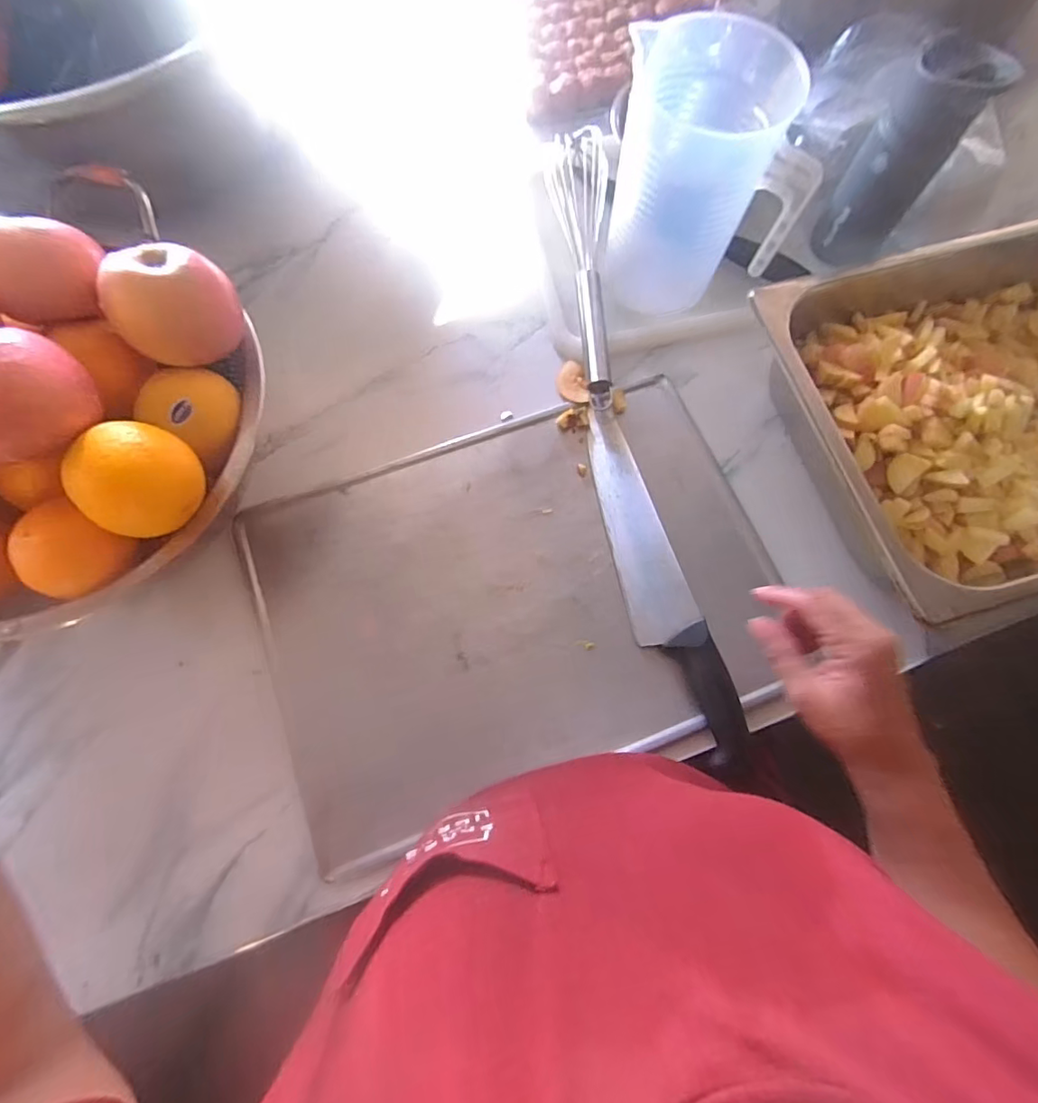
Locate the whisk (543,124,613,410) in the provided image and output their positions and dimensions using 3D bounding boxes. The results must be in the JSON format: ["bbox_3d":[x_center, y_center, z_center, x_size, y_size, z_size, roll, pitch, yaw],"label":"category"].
[{"bbox_3d":[0.065,-0.297,0.560,0.058,0.048,0.312,-3,74,-3],"label":"whisk"}]

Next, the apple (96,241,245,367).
[{"bbox_3d":[-0.253,-0.181,0.396,0.081,0.067,0.063,-37,79,-11],"label":"apple"}]

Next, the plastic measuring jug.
[{"bbox_3d":[0.167,-0.349,0.499,0.146,0.196,0.141,6,74,0],"label":"plastic measuring jug"}]

